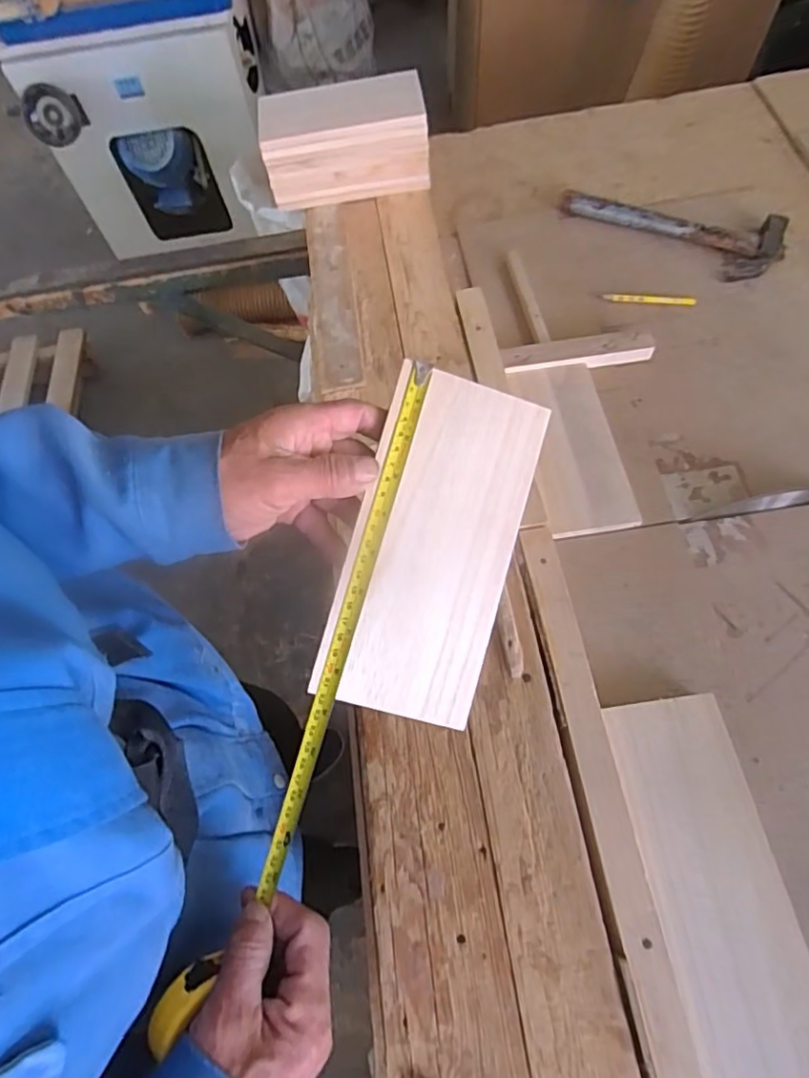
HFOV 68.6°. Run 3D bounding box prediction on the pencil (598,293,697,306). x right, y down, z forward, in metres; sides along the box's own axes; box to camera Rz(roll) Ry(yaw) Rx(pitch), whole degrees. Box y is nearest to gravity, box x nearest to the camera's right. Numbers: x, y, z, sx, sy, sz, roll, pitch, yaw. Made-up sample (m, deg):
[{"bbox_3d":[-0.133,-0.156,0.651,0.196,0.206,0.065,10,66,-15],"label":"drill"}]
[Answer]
[{"bbox_3d":[0.307,-0.303,0.750,0.114,0.005,0.012,7,83,7],"label":"pencil"}]

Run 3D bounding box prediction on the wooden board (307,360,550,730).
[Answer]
[{"bbox_3d":[0.018,0.005,0.373,0.101,0.005,0.211,16,88,-7],"label":"wooden board"}]

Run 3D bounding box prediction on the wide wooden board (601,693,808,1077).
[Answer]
[{"bbox_3d":[0.246,0.327,0.409,0.106,0.015,0.428,-1,59,-11],"label":"wide wooden board"}]

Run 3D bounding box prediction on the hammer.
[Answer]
[{"bbox_3d":[0.347,-0.405,0.776,0.282,0.024,0.103,13,66,11],"label":"hammer"}]

